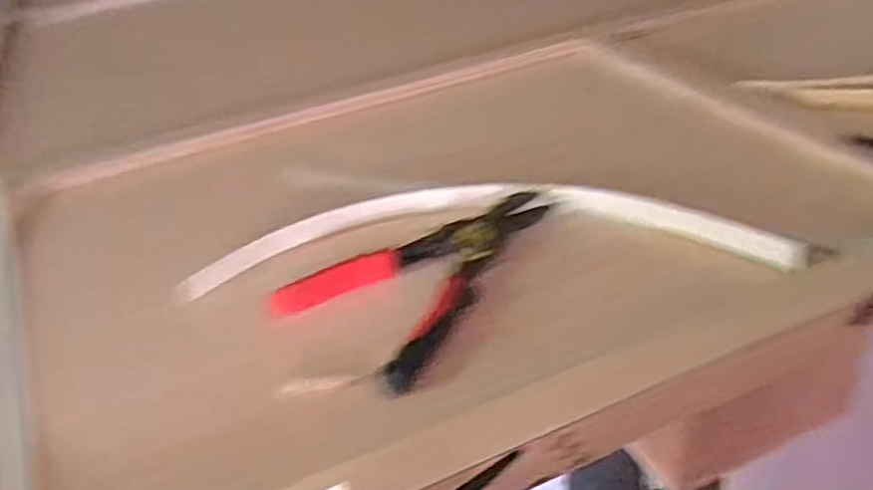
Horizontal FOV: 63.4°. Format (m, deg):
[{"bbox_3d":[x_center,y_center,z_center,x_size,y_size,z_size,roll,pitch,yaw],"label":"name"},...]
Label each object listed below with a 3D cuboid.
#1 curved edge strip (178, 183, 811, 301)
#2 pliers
[{"bbox_3d":[0.038,-0.017,0.576,0.449,0.018,0.144,-4,33,4],"label":"curved edge strip"},{"bbox_3d":[-0.004,0.014,0.546,0.146,0.022,0.213,24,44,38],"label":"pliers"}]

